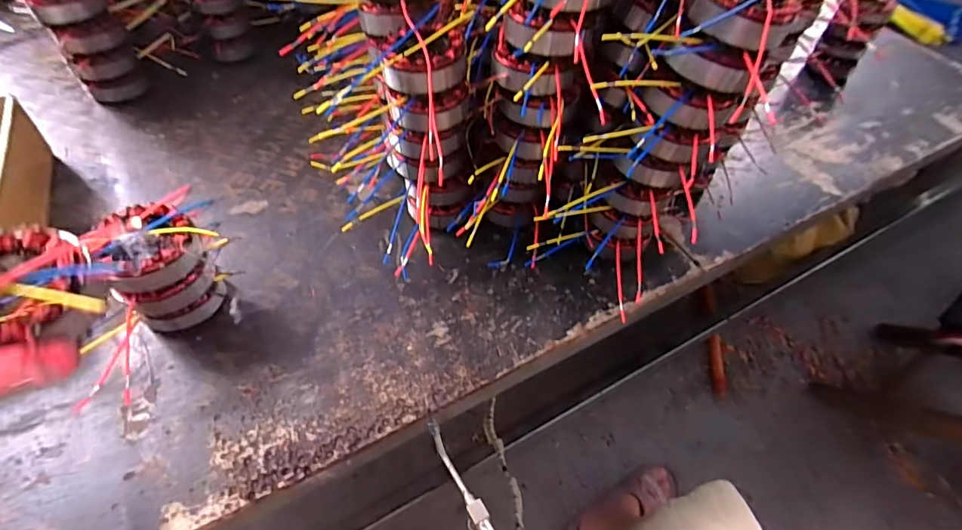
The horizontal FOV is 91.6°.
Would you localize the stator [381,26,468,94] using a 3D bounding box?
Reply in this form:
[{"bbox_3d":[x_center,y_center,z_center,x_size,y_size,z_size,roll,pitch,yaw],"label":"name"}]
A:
[{"bbox_3d":[-0.054,-0.205,0.472,0.075,0.038,0.080,3,53,-3],"label":"stator"}]

